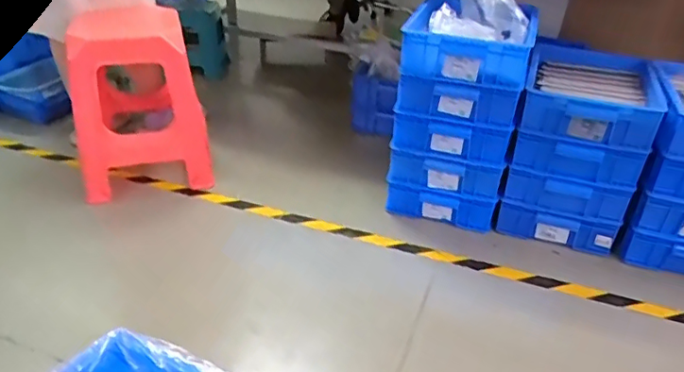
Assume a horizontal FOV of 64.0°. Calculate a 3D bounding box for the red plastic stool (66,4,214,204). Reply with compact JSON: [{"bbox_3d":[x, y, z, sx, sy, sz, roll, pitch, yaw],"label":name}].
[{"bbox_3d":[-0.567,-0.235,1.549,0.327,0.469,0.327,-6,33,-14],"label":"red plastic stool"}]

